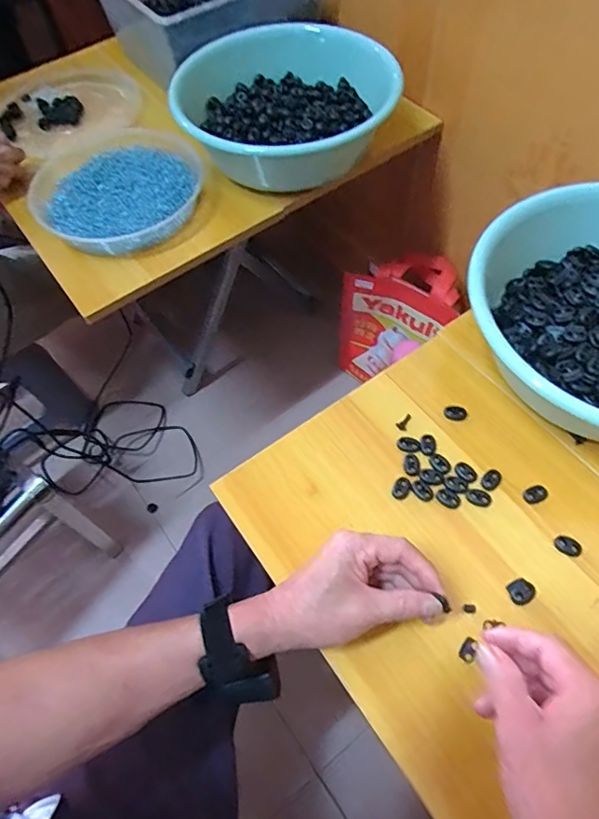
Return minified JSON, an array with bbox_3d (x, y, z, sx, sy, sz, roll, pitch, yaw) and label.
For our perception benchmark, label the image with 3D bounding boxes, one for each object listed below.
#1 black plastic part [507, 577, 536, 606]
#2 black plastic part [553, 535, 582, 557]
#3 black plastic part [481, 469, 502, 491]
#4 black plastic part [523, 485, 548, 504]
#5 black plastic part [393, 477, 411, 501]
[{"bbox_3d":[0.190,0.155,0.445,0.022,0.004,0.019,-24,61,-10],"label":"black plastic part"},{"bbox_3d":[0.237,0.121,0.461,0.023,0.010,0.013,30,66,20],"label":"black plastic part"},{"bbox_3d":[0.183,0.066,0.494,0.015,0.004,0.024,37,69,22],"label":"black plastic part"},{"bbox_3d":[0.220,0.079,0.485,0.022,0.004,0.015,-22,61,-8],"label":"black plastic part"},{"bbox_3d":[0.097,0.074,0.493,0.014,0.004,0.023,27,65,18],"label":"black plastic part"}]

